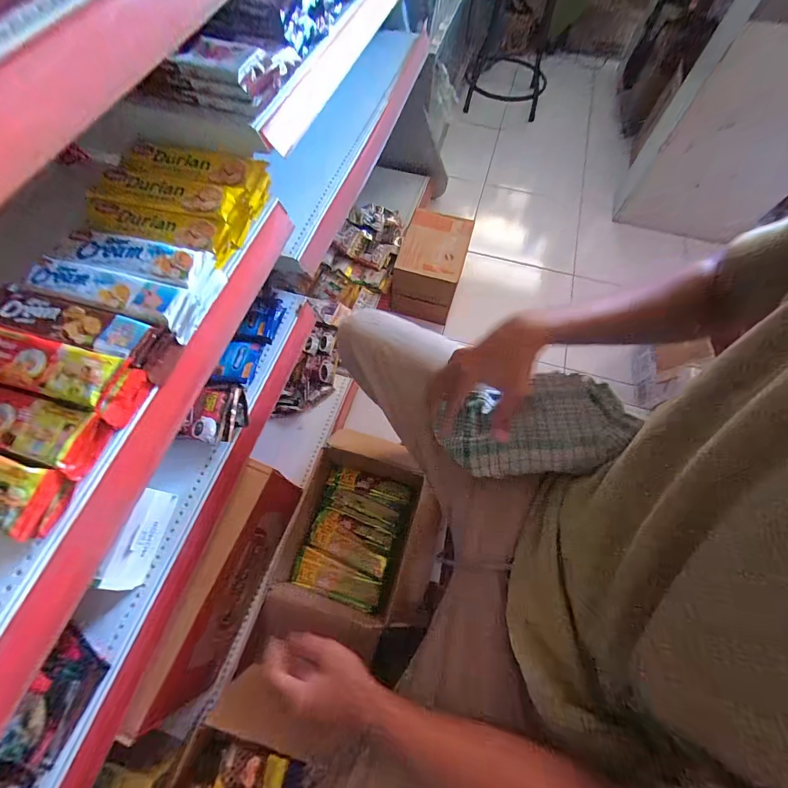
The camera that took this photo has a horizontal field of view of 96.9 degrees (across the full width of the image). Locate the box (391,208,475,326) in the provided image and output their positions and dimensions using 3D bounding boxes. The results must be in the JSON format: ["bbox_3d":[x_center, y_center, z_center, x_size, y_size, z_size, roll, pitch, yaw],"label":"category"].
[{"bbox_3d":[0.119,-0.407,1.126,0.192,0.196,0.271,15,66,5],"label":"box"}]

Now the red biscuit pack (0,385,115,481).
[{"bbox_3d":[-0.376,0.020,0.333,0.199,0.031,0.056,18,66,7],"label":"red biscuit pack"}]

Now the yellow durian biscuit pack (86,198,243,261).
[{"bbox_3d":[-0.296,-0.203,0.440,0.185,0.039,0.049,15,66,5],"label":"yellow durian biscuit pack"}]

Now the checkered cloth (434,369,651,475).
[{"bbox_3d":[0.159,0.035,0.412,0.210,0.049,0.119,-7,69,23],"label":"checkered cloth"}]

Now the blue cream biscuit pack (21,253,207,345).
[{"bbox_3d":[-0.315,-0.115,0.398,0.180,0.034,0.058,16,66,6],"label":"blue cream biscuit pack"}]

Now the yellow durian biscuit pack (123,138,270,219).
[{"bbox_3d":[-0.267,-0.297,0.472,0.187,0.041,0.062,14,66,5],"label":"yellow durian biscuit pack"}]

